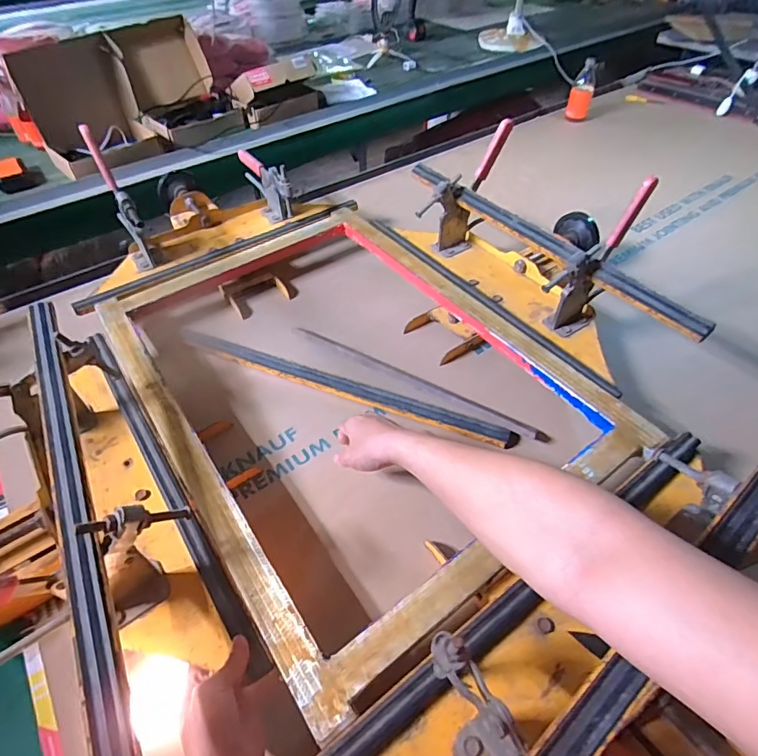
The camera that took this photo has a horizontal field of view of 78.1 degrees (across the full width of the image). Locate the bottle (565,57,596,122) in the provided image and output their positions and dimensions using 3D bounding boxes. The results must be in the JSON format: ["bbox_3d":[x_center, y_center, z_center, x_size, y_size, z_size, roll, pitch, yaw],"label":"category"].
[{"bbox_3d":[0.637,-0.888,1.470,0.069,0.168,0.079,12,50,11],"label":"bottle"}]

